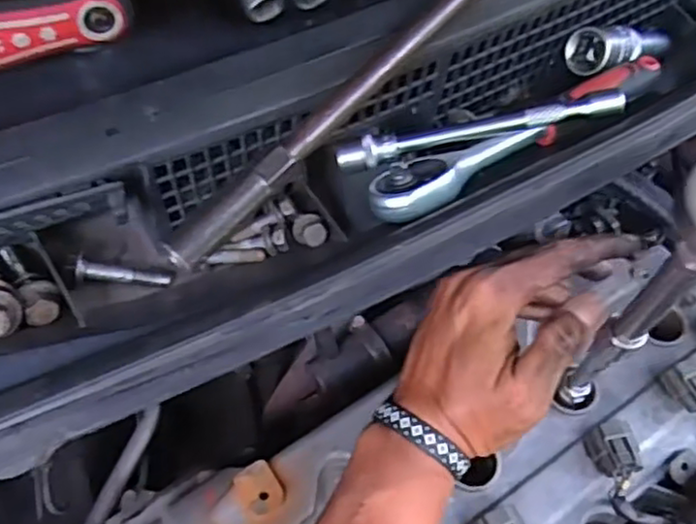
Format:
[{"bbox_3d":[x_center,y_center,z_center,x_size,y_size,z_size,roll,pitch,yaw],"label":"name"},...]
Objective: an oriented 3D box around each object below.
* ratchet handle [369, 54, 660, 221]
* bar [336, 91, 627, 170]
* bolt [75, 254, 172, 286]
[{"bbox_3d":[0.074,-0.052,0.286,0.141,0.019,0.025,-25,66,-16],"label":"ratchet handle"},{"bbox_3d":[0.053,-0.055,0.284,0.115,0.011,0.012,-11,62,6],"label":"bar"},{"bbox_3d":[-0.091,0.005,0.278,0.035,0.010,0.008,4,61,-1],"label":"bolt"}]

